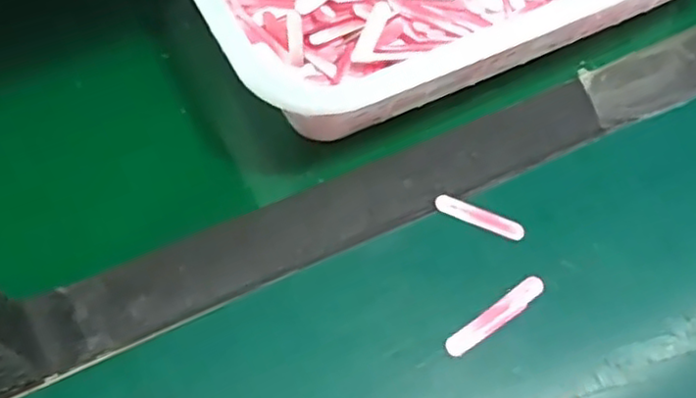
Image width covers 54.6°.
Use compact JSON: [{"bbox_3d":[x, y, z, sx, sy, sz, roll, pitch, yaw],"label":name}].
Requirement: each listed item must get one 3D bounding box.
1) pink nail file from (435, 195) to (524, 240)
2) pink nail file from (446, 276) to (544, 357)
[{"bbox_3d":[0.074,0.010,0.379,0.051,0.004,0.012,20,63,9],"label":"pink nail file"},{"bbox_3d":[0.078,0.061,0.354,0.063,0.004,0.012,-33,68,-17],"label":"pink nail file"}]

